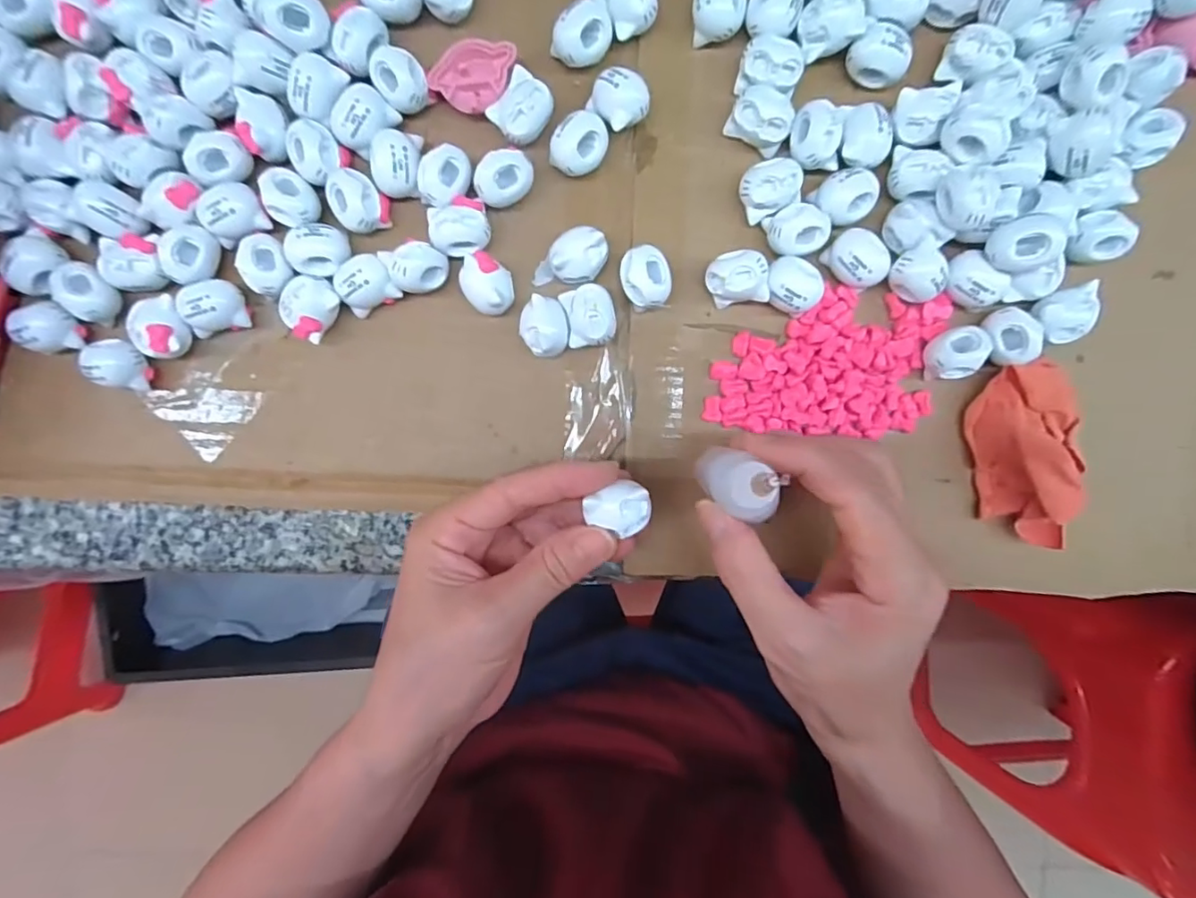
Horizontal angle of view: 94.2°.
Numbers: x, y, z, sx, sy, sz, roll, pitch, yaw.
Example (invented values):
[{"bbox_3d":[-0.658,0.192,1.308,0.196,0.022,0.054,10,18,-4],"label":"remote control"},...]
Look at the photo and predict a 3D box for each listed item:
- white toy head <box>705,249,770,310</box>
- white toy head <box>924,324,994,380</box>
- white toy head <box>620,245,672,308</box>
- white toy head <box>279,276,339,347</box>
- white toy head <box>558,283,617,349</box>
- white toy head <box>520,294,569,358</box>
[{"bbox_3d":[0.059,-0.073,0.239,0.024,0.021,0.021,-8,94,1],"label":"white toy head"},{"bbox_3d":[0.155,-0.042,0.241,0.023,0.014,0.021,0,94,1],"label":"white toy head"},{"bbox_3d":[0.021,-0.074,0.241,0.020,0.019,0.025,-13,93,1],"label":"white toy head"},{"bbox_3d":[-0.126,-0.062,0.245,0.021,0.018,0.026,29,93,-1],"label":"white toy head"},{"bbox_3d":[-0.004,-0.058,0.243,0.022,0.017,0.025,-13,93,1],"label":"white toy head"},{"bbox_3d":[-0.023,-0.053,0.244,0.020,0.017,0.025,0,94,1],"label":"white toy head"}]

